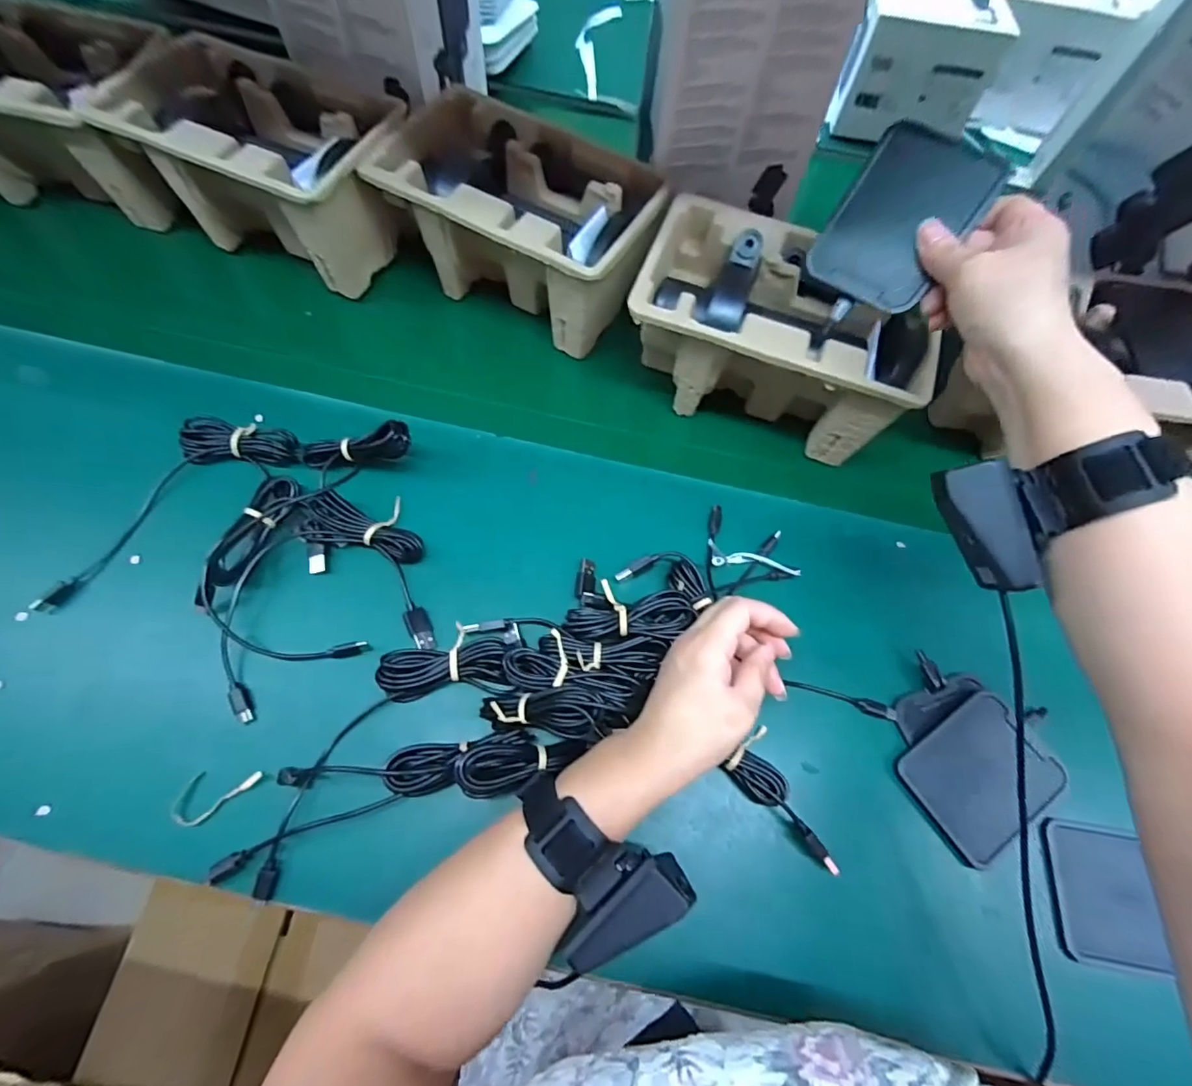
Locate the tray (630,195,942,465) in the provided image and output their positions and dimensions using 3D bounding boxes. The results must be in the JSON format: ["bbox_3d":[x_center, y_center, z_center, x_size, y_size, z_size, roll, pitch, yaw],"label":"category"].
[{"bbox_3d":[0.150,-0.178,0.435,0.216,0.104,0.142,20,71,6],"label":"tray"}]

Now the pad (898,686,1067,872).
[{"bbox_3d":[0.262,0.159,0.353,0.095,0.005,0.077,-33,74,-12],"label":"pad"}]

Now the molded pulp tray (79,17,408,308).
[{"bbox_3d":[-0.290,-0.345,0.473,0.232,0.106,0.144,23,71,7],"label":"molded pulp tray"}]

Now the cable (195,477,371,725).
[{"bbox_3d":[-0.233,0.028,0.358,0.085,0.024,0.158,-28,73,-10],"label":"cable"}]

